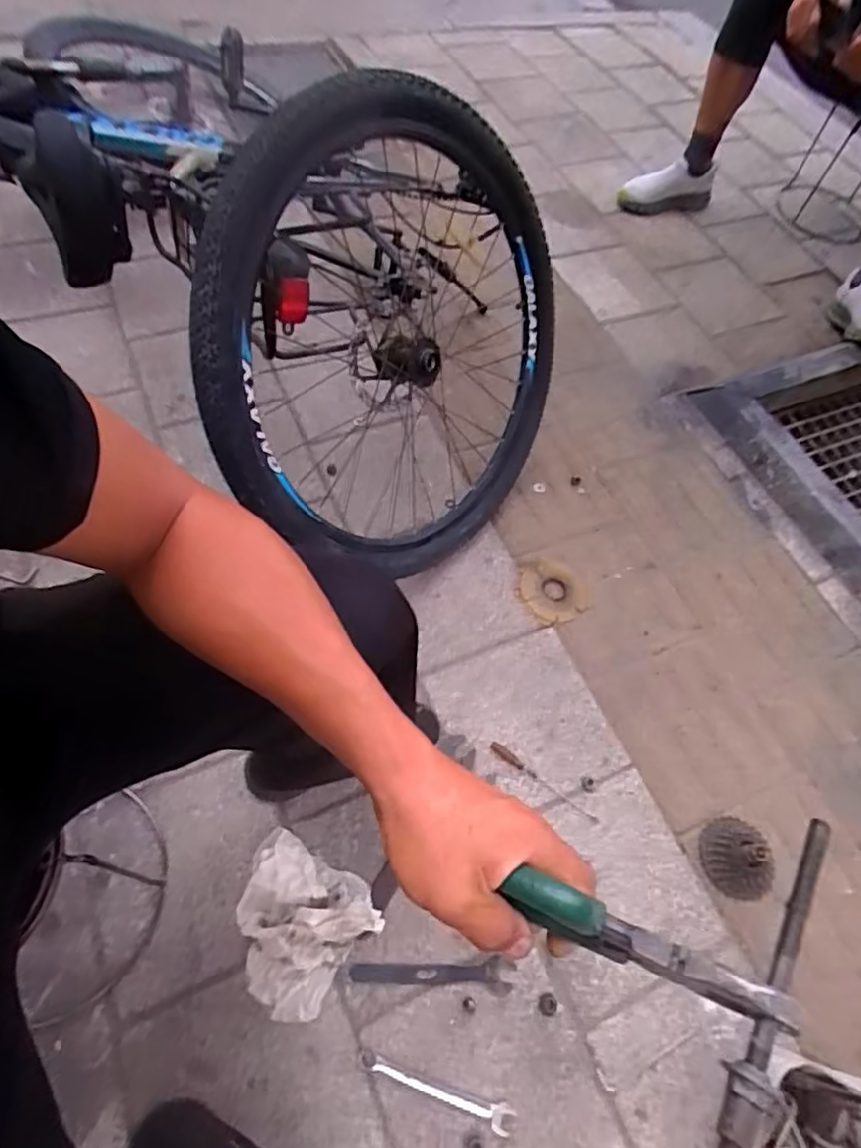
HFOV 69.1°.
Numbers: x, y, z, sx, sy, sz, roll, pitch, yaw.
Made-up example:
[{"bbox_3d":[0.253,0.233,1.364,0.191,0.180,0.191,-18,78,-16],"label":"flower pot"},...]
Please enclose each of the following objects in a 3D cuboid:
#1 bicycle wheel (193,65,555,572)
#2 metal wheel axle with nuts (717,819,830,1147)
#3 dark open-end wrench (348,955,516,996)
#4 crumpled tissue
[{"bbox_3d":[-0.037,-0.306,0.897,0.127,0.641,0.618,30,96,43],"label":"bicycle wheel"},{"bbox_3d":[0.149,0.193,0.276,0.016,0.013,0.181,29,63,13],"label":"metal wheel axle with nuts"},{"bbox_3d":[0.004,0.506,0.792,0.203,0.009,0.035,6,60,-3],"label":"dark open-end wrench"},{"bbox_3d":[-0.171,0.433,0.775,0.182,0.070,0.169,32,62,12],"label":"crumpled tissue"}]

